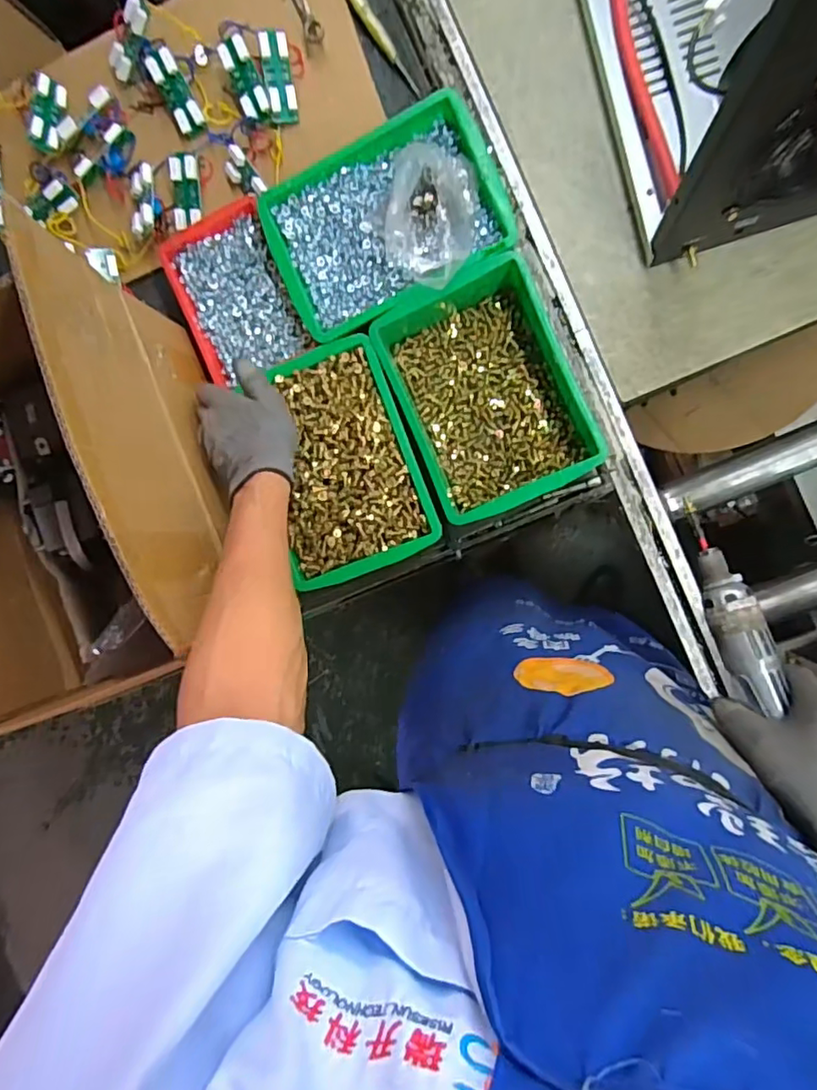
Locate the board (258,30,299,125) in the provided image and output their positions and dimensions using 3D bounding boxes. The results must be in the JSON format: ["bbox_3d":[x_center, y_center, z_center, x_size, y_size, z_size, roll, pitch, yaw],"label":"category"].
[{"bbox_3d":[-0.150,-0.539,0.676,0.034,0.013,0.089,-11,108,-13],"label":"board"}]

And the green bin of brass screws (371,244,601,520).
[{"bbox_3d":[0.086,-0.164,0.647,0.179,0.078,0.245,-23,88,9],"label":"green bin of brass screws"}]

